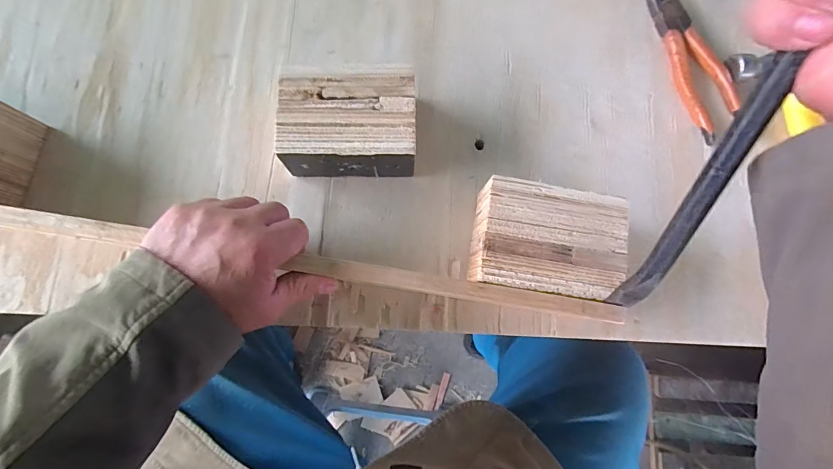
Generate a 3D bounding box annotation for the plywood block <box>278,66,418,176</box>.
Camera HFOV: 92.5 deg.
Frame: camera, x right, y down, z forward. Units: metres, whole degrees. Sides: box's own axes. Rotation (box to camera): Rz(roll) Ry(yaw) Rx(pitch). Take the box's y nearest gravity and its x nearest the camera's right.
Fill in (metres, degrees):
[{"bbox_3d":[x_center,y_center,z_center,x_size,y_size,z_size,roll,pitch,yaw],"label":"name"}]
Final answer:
[{"bbox_3d":[-0.063,-0.101,0.376,0.123,0.063,0.092,2,78,0],"label":"plywood block"}]

